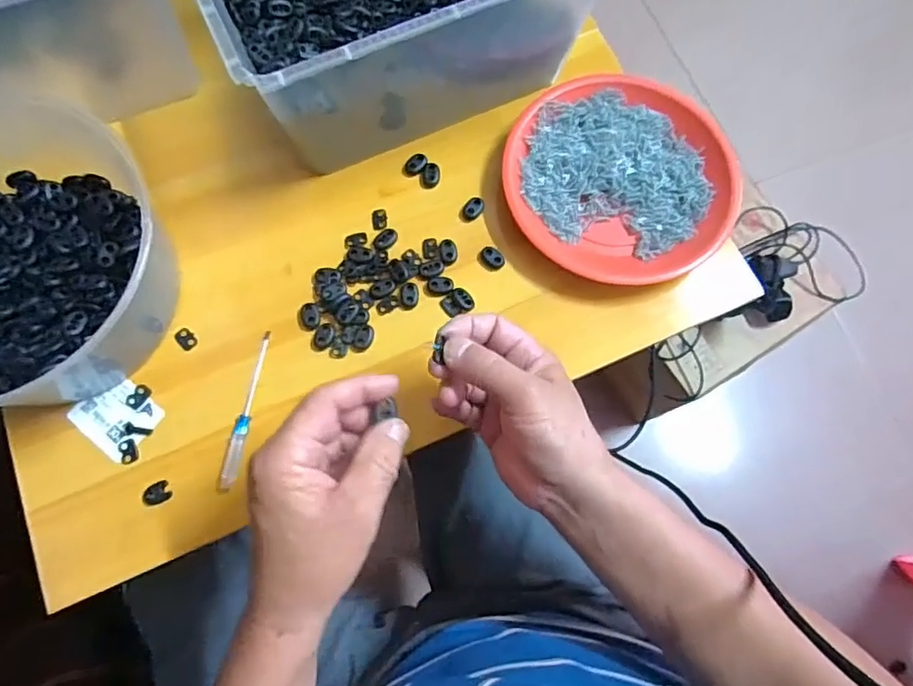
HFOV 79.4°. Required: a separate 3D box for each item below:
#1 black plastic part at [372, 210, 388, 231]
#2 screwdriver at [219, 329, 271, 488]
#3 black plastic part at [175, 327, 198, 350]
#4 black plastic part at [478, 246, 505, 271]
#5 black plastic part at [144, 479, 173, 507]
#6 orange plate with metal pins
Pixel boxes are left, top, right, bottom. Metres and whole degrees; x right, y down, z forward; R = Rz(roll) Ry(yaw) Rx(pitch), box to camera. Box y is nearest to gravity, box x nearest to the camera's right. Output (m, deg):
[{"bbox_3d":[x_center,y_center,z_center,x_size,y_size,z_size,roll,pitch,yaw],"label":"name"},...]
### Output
[{"bbox_3d":[-0.066,-0.107,0.474,0.012,0.004,0.020,-5,74,-3],"label":"black plastic part"},{"bbox_3d":[-0.162,0.050,0.426,0.013,0.008,0.123,8,74,1],"label":"screwdriver"},{"bbox_3d":[-0.218,-0.003,0.443,0.019,0.004,0.014,44,78,11],"label":"black plastic part"},{"bbox_3d":[0.029,-0.072,0.464,0.023,0.004,0.017,41,77,10],"label":"black plastic part"},{"bbox_3d":[-0.222,0.112,0.407,0.019,0.004,0.016,-28,76,-9],"label":"black plastic part"},{"bbox_3d":[0.139,-0.141,0.473,0.177,0.024,0.193,0,74,-1],"label":"orange plate with metal pins"}]

